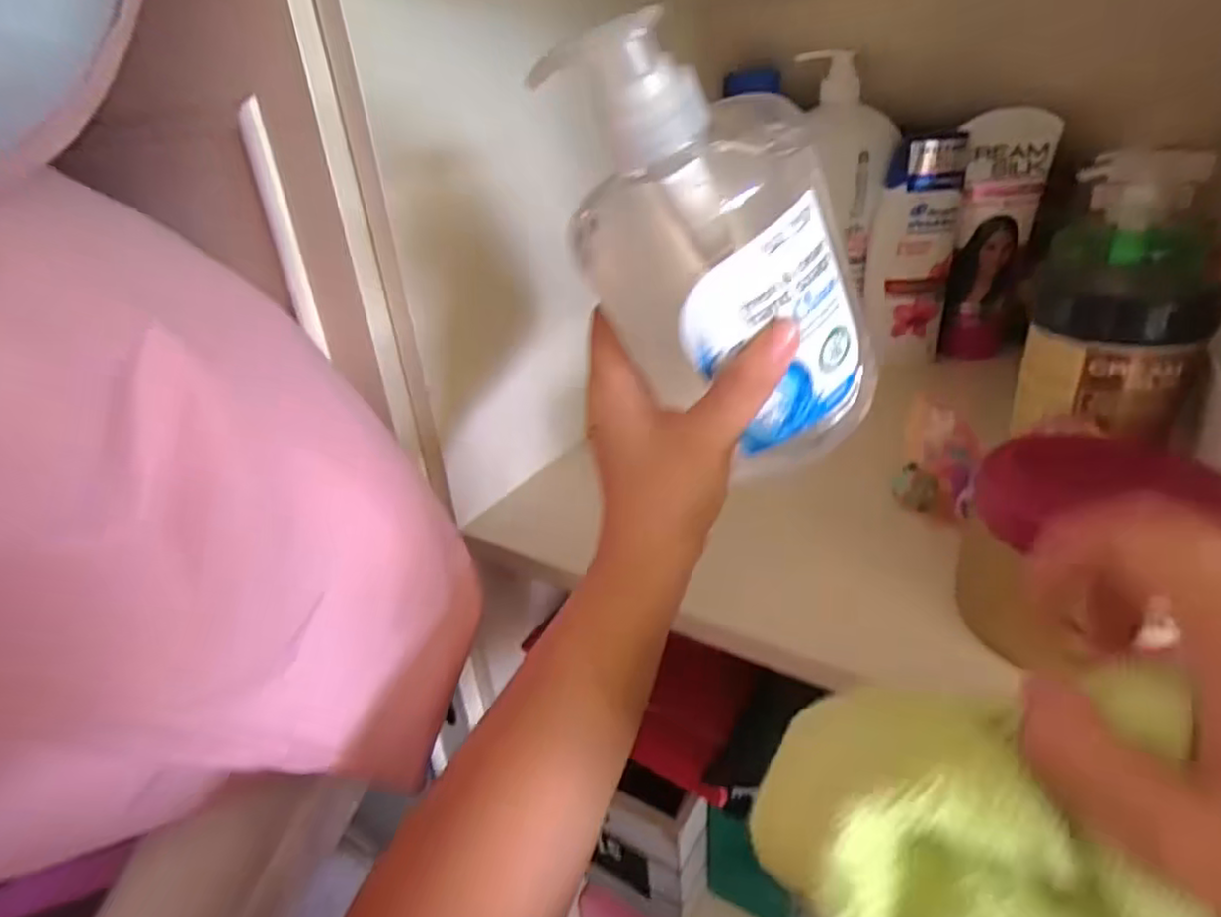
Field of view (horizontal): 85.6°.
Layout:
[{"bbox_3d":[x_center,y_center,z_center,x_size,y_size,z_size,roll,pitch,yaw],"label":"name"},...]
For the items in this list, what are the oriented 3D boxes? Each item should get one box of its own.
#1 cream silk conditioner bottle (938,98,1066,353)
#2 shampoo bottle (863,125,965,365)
[{"bbox_3d":[0.368,-0.210,0.633,0.076,0.211,0.046,3,29,13],"label":"cream silk conditioner bottle"},{"bbox_3d":[0.286,-0.194,0.627,0.074,0.197,0.038,7,30,21],"label":"shampoo bottle"}]

